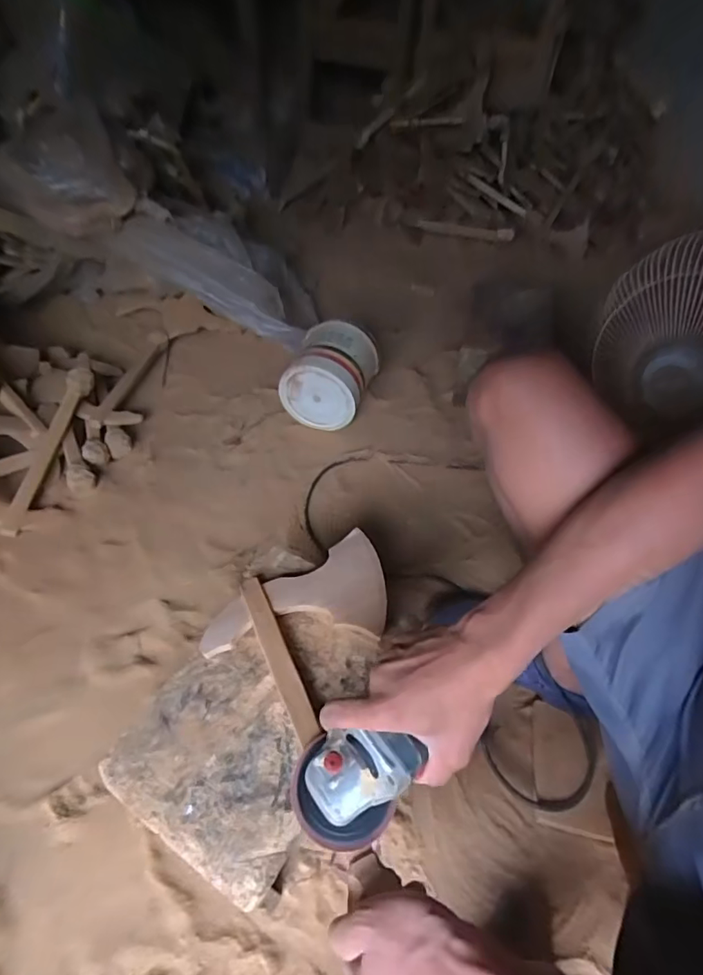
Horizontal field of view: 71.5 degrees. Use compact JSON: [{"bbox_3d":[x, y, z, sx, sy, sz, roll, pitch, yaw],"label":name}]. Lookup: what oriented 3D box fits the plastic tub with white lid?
[{"bbox_3d":[-0.044,-0.267,1.140,0.176,0.177,0.197,16,46,13],"label":"plastic tub with white lid"}]

